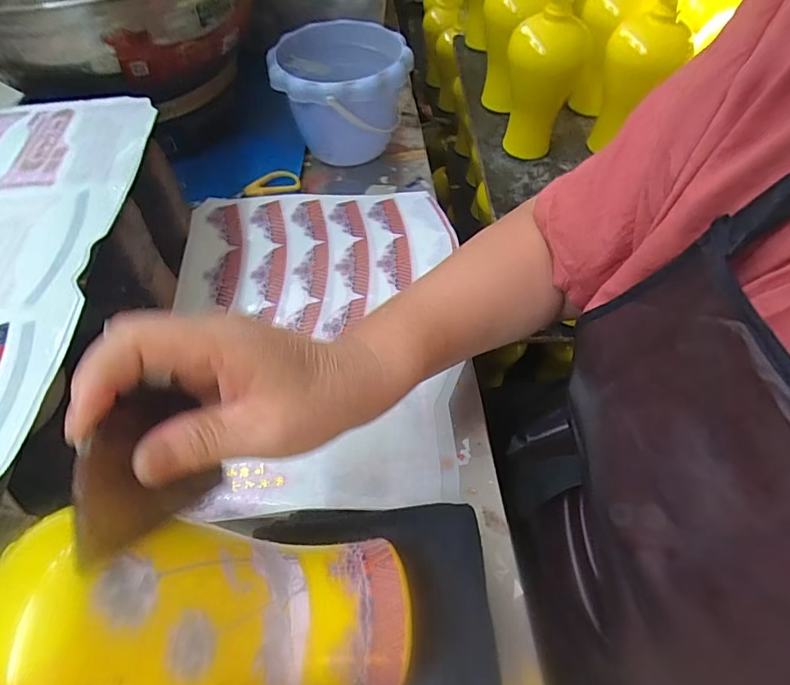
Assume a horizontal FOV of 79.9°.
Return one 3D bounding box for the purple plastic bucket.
[{"bbox_3d":[-0.060,-0.287,0.563,0.153,0.115,0.161,-1,56,2],"label":"purple plastic bucket"}]

